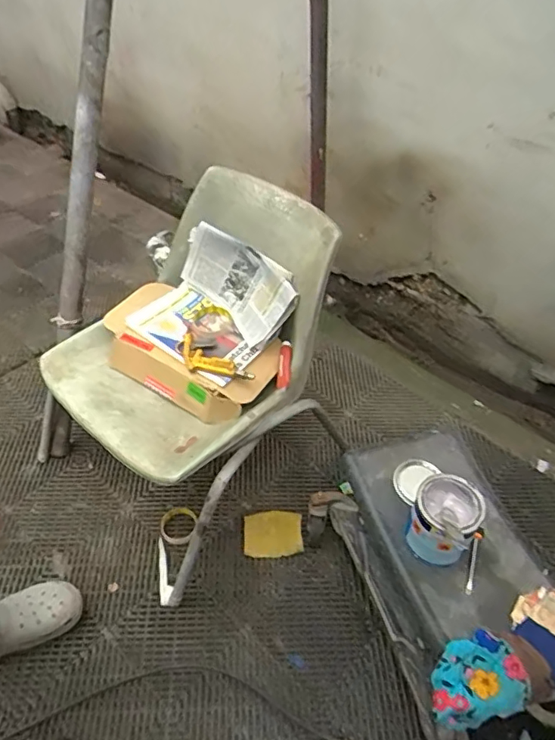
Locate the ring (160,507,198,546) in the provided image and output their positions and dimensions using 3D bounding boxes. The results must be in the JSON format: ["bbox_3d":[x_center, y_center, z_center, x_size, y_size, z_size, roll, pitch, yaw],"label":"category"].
[{"bbox_3d":[-0.232,0.362,1.261,0.093,0.022,0.082,18,49,15],"label":"ring"}]

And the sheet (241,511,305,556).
[{"bbox_3d":[-0.011,0.380,1.263,0.135,0.031,0.108,-2,47,-4],"label":"sheet"}]

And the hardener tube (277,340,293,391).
[{"bbox_3d":[0.016,-0.013,1.113,0.026,0.030,0.106,5,47,3],"label":"hardener tube"}]

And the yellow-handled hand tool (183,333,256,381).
[{"bbox_3d":[-0.138,-0.014,1.082,0.188,0.020,0.062,33,54,26],"label":"yellow-handled hand tool"}]

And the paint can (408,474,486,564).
[{"bbox_3d":[0.273,0.247,0.894,0.099,0.129,0.108,1,47,-1],"label":"paint can"}]

